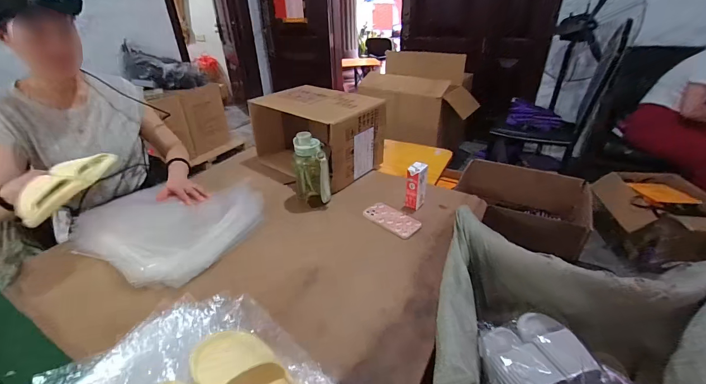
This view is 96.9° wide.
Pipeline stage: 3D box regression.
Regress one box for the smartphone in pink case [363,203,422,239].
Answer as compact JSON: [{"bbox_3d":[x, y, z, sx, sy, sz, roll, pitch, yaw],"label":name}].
[{"bbox_3d":[0.109,0.076,0.888,0.169,0.012,0.082,25,50,36],"label":"smartphone in pink case"}]

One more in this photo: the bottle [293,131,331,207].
[{"bbox_3d":[-0.122,-0.055,0.927,0.104,0.216,0.091,-9,32,-12],"label":"bottle"}]

